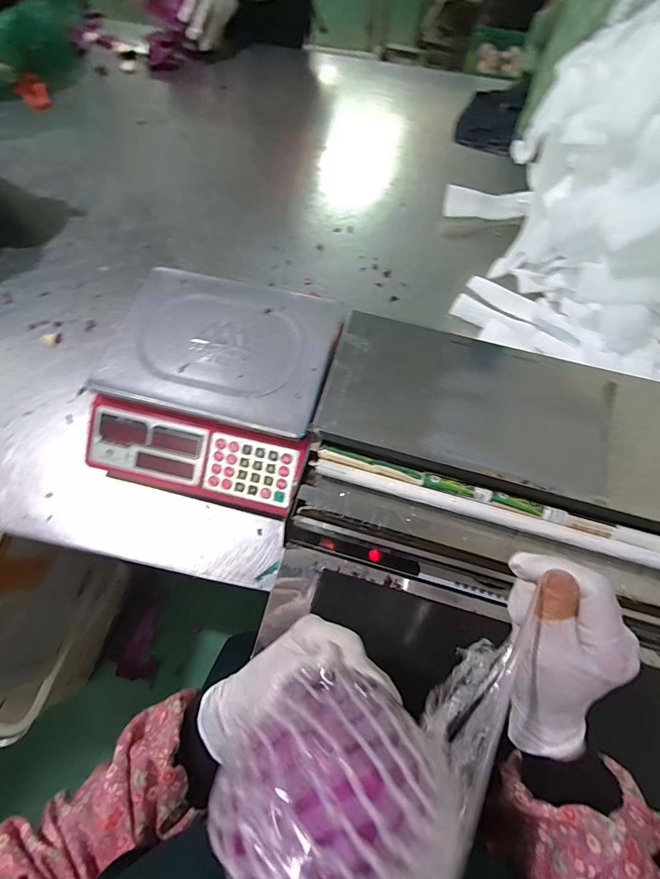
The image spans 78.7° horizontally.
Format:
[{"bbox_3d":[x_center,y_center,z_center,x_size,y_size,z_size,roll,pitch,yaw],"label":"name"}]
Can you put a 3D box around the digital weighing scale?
[{"bbox_3d":[-0.159,-0.071,0.577,0.295,0.116,0.304,15,67,3],"label":"digital weighing scale"}]

